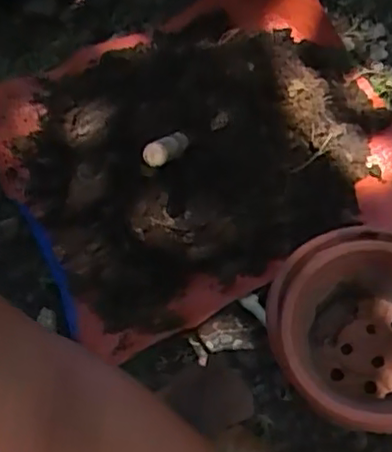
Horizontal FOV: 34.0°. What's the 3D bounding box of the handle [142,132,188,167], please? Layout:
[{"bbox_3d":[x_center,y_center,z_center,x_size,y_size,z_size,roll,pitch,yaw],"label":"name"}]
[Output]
[{"bbox_3d":[-0.025,-0.081,0.648,0.022,0.026,0.157,6,14,8],"label":"handle"}]

